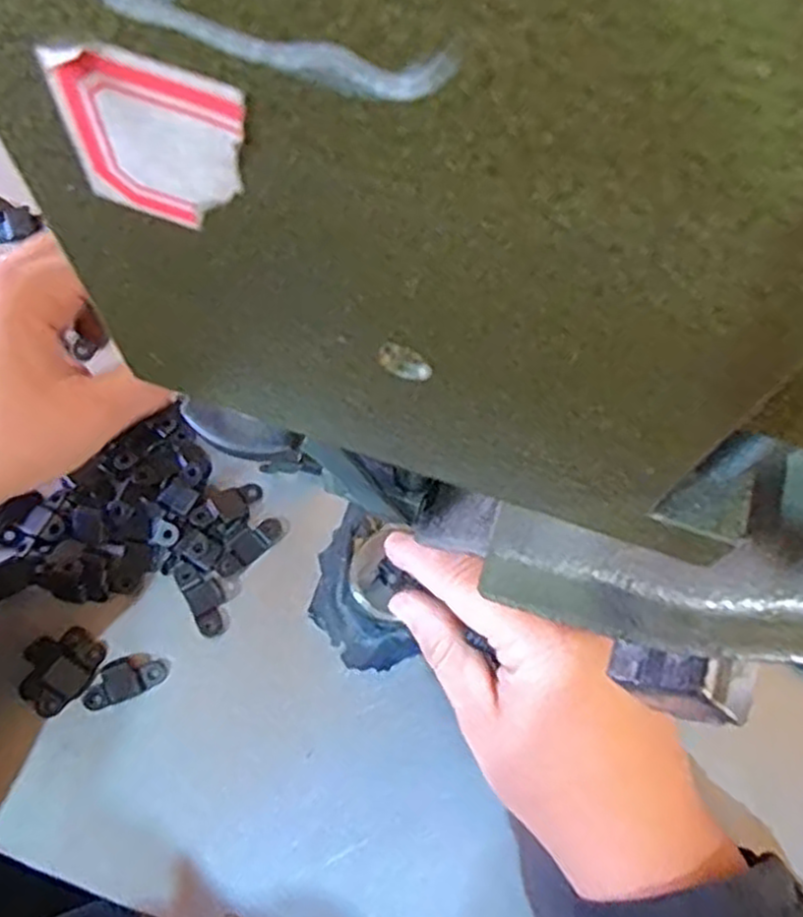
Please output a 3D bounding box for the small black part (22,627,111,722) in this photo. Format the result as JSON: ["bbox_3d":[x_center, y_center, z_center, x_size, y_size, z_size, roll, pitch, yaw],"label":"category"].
[{"bbox_3d":[-0.146,0.089,0.321,0.028,0.011,0.035,32,70,10],"label":"small black part"}]

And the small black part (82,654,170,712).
[{"bbox_3d":[-0.118,0.094,0.323,0.035,0.004,0.016,-19,70,-10],"label":"small black part"}]

